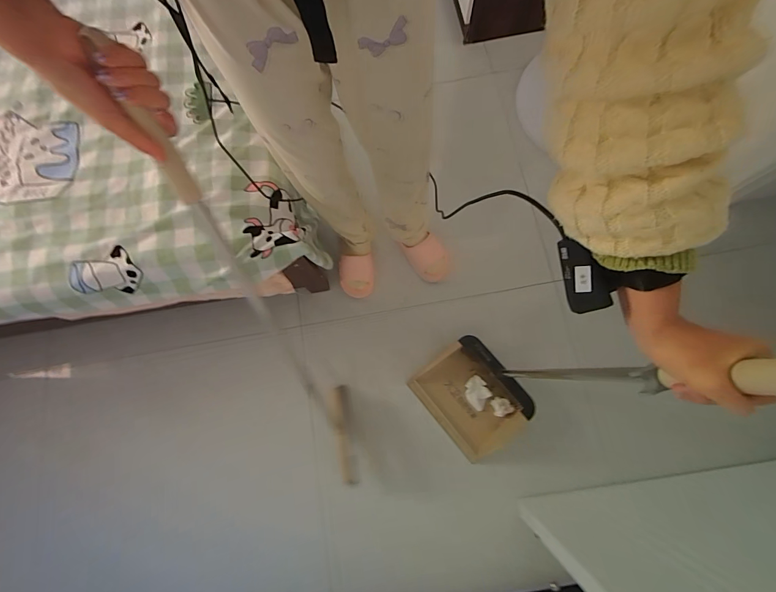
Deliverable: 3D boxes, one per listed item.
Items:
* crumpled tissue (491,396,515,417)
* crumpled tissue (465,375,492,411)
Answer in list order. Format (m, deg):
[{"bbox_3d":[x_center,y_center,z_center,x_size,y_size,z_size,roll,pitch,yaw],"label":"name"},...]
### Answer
[{"bbox_3d":[0.326,0.319,1.000,0.051,0.023,0.053,-30,77,-4],"label":"crumpled tissue"},{"bbox_3d":[0.259,0.280,1.004,0.078,0.032,0.075,40,81,11],"label":"crumpled tissue"}]

